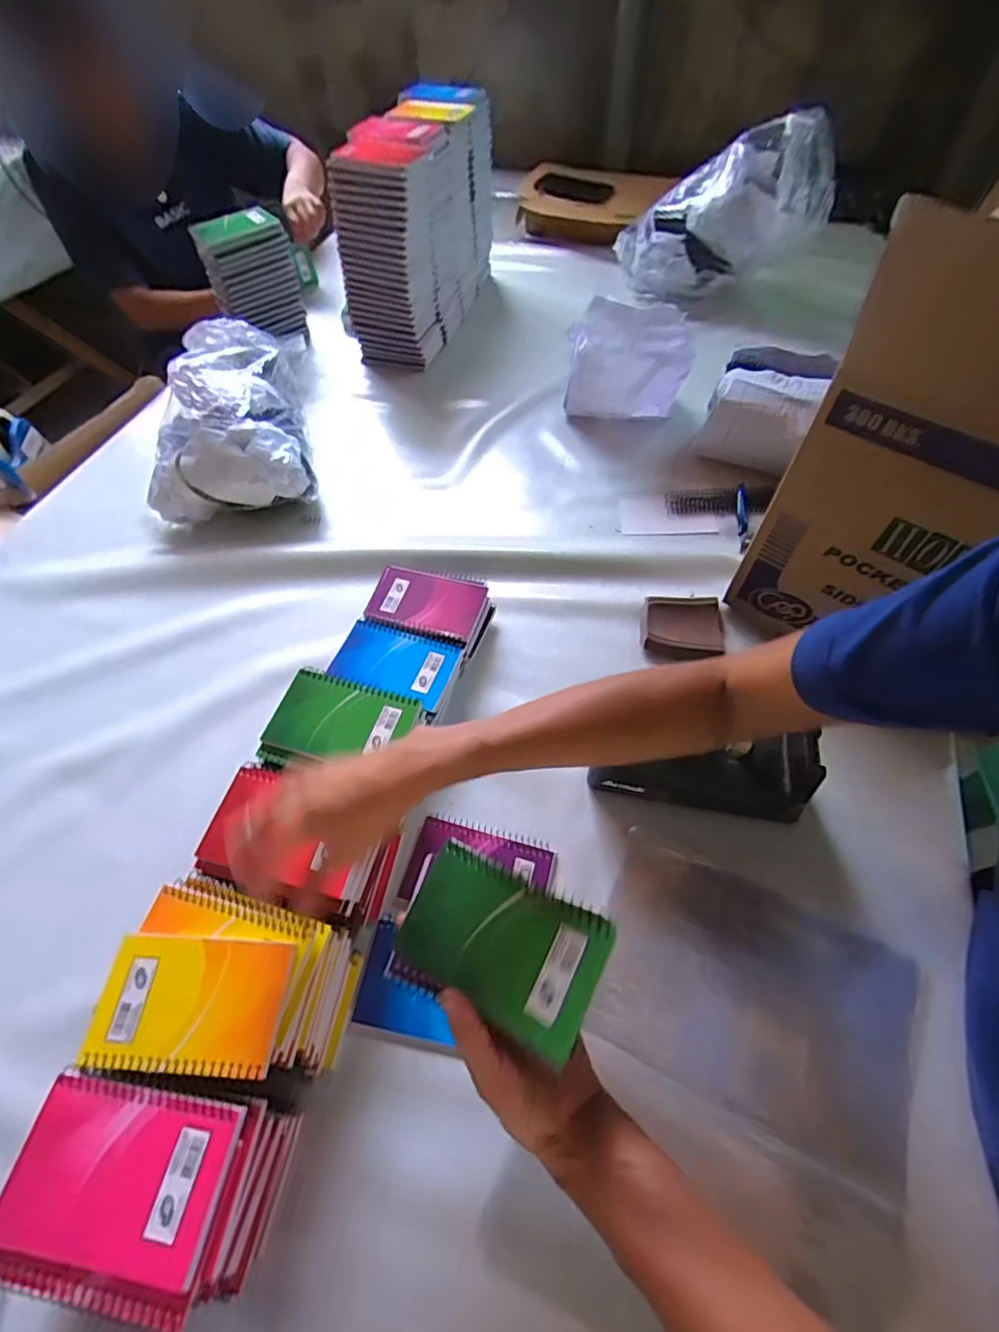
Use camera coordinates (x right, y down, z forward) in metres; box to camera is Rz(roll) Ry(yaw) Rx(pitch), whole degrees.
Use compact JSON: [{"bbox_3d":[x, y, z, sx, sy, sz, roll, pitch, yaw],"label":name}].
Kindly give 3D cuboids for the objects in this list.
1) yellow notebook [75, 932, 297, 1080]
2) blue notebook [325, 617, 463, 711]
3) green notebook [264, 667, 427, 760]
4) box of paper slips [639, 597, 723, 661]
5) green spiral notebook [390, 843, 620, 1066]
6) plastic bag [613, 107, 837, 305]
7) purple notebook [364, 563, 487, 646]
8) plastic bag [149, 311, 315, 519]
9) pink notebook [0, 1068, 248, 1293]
[{"bbox_3d":[-0.217,0.234,0.383,0.130,0.007,0.079,3,58,3],"label":"yellow notebook"},{"bbox_3d":[-0.115,-0.005,0.600,0.131,0.009,0.083,16,58,14],"label":"blue notebook"},{"bbox_3d":[-0.146,0.050,0.511,0.128,0.008,0.080,14,59,10],"label":"green notebook"},{"bbox_3d":[0.216,-0.050,0.658,0.094,0.023,0.086,2,58,3],"label":"box of paper slips"},{"bbox_3d":[0.000,0.174,0.352,0.127,0.006,0.079,19,63,25],"label":"green spiral notebook"},{"bbox_3d":[0.400,-0.821,0.996,0.363,0.245,0.146,15,58,13],"label":"plastic bag"},{"bbox_3d":[-0.090,-0.075,0.649,0.132,0.009,0.095,12,58,12],"label":"purple notebook"},{"bbox_3d":[-0.402,-0.390,0.829,0.204,0.130,0.362,-11,58,-6],"label":"plastic bag"},{"bbox_3d":[-0.234,0.311,0.337,0.129,0.007,0.082,8,58,6],"label":"pink notebook"}]

